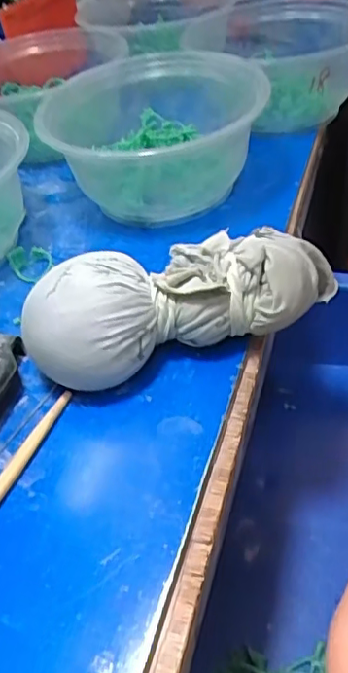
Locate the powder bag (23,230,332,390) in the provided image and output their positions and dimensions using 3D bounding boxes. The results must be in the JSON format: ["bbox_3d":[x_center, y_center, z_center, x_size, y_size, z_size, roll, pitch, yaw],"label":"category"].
[{"bbox_3d":[0.010,-0.017,0.266,0.149,0.048,0.052,-16,43,-8],"label":"powder bag"}]

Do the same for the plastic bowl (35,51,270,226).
[{"bbox_3d":[-0.016,-0.118,0.363,0.128,0.066,0.122,-5,42,5],"label":"plastic bowl"}]

